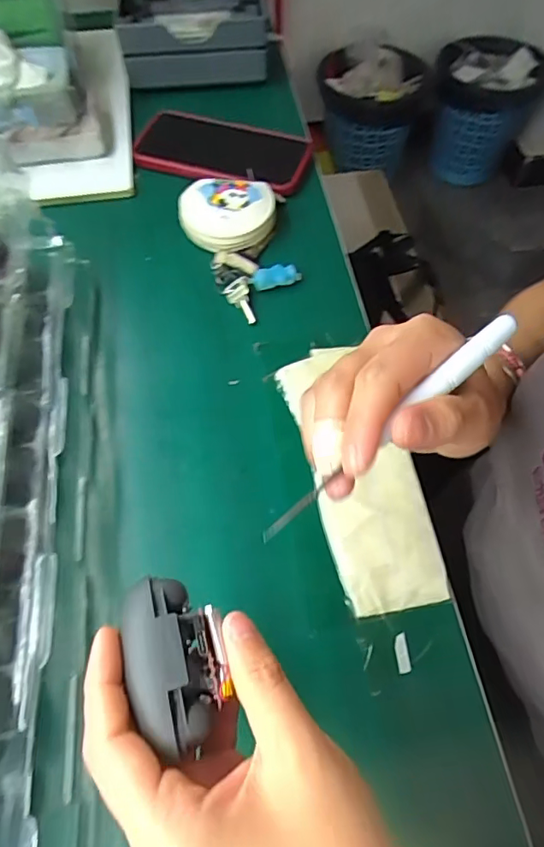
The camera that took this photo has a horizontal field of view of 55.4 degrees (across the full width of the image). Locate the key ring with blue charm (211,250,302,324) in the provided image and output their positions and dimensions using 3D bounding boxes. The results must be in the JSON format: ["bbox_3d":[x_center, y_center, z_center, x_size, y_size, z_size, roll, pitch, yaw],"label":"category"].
[{"bbox_3d":[-0.022,-0.123,0.433,0.070,0.014,0.059,37,67,19],"label":"key ring with blue charm"}]

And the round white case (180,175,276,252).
[{"bbox_3d":[-0.040,-0.187,0.464,0.082,0.031,0.073,-1,61,0],"label":"round white case"}]

